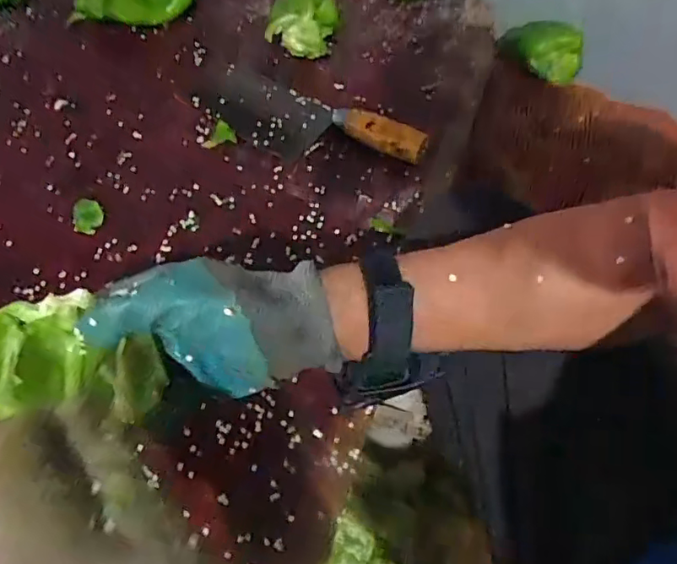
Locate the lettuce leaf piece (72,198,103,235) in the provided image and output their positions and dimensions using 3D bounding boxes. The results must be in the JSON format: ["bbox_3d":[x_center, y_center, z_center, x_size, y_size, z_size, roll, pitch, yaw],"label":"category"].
[{"bbox_3d":[-0.226,-0.060,0.502,0.026,0.010,0.033,-10,60,-7],"label":"lettuce leaf piece"}]

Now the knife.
[{"bbox_3d":[-0.037,-0.158,0.556,0.232,0.031,0.084,29,63,15],"label":"knife"}]

